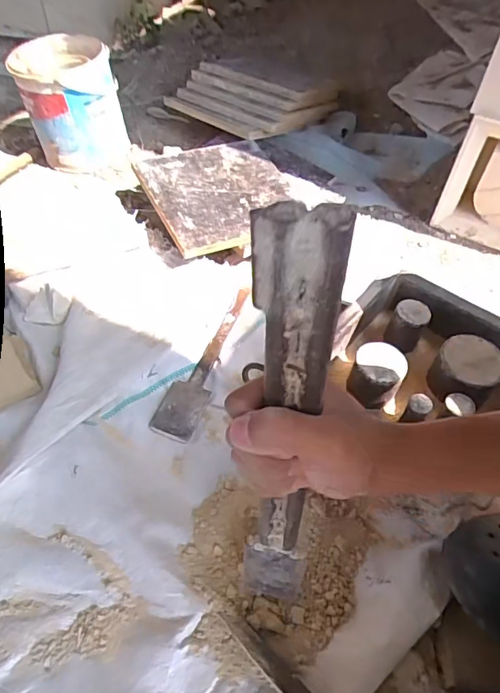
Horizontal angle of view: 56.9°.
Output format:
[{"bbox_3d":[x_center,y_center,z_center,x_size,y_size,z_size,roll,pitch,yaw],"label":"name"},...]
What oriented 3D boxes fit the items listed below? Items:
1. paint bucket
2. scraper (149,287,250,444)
[{"bbox_3d":[-0.332,-0.456,0.883,0.160,0.185,0.160,1,54,-2],"label":"paint bucket"},{"bbox_3d":[-0.059,0.014,0.668,0.057,0.023,0.263,20,56,11],"label":"scraper"}]

